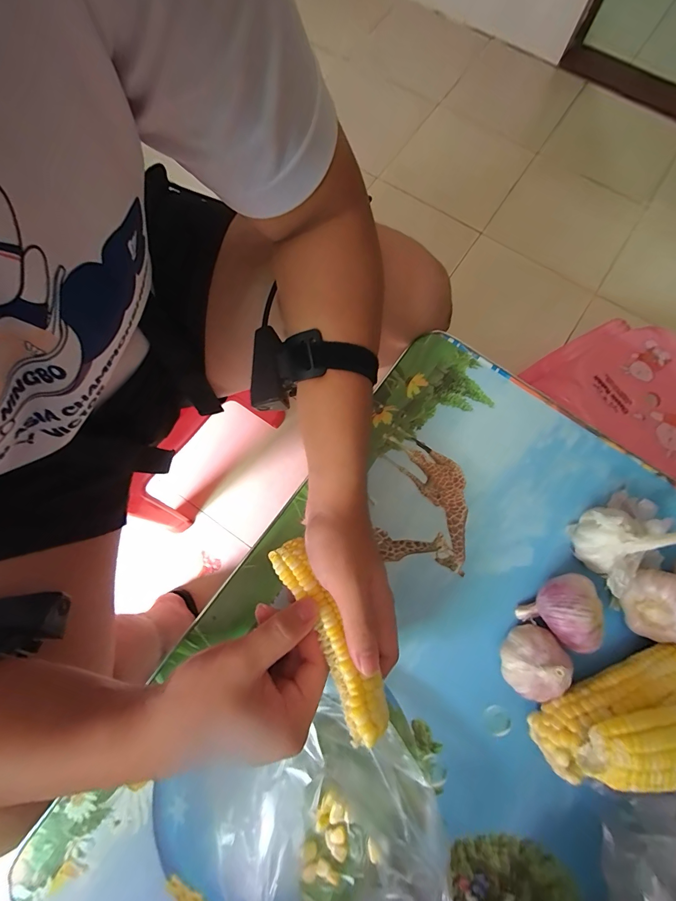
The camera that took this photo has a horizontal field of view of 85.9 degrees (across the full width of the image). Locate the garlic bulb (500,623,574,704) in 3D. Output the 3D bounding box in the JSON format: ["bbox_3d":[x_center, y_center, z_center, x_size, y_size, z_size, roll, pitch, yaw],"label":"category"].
[{"bbox_3d":[0.152,0.164,0.279,0.042,0.054,0.050,30,79,5],"label":"garlic bulb"}]

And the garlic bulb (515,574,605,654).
[{"bbox_3d":[0.180,0.124,0.287,0.043,0.057,0.051,32,79,5],"label":"garlic bulb"}]

